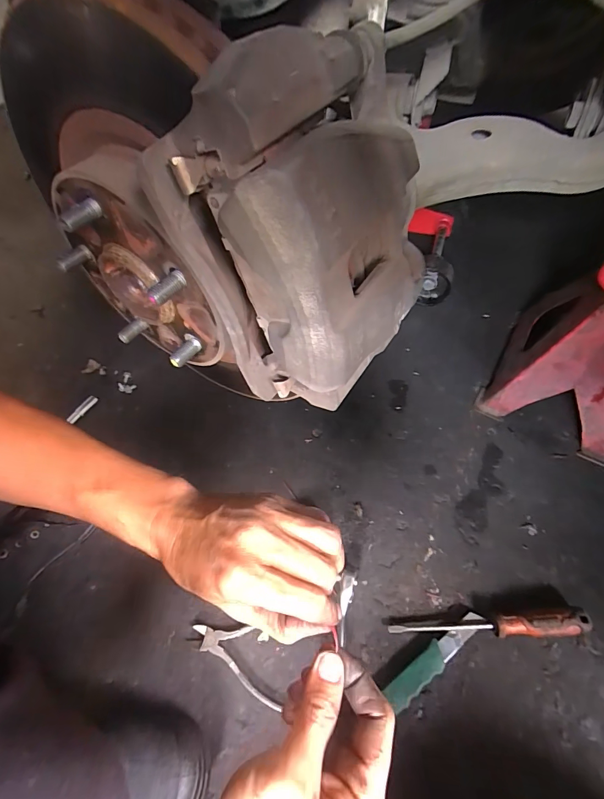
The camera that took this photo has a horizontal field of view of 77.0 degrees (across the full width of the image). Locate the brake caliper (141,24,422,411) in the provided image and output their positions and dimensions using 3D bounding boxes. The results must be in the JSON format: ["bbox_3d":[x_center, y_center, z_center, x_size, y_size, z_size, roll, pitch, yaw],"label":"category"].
[{"bbox_3d":[0.008,-0.091,0.224,0.102,0.169,0.126,36,66,25],"label":"brake caliper"}]

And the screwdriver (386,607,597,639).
[{"bbox_3d":[0.221,0.272,0.451,0.224,0.030,0.026,-5,56,1],"label":"screwdriver"}]

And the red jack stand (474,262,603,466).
[{"bbox_3d":[0.424,-0.112,0.518,0.196,0.328,0.222,27,62,21],"label":"red jack stand"}]

